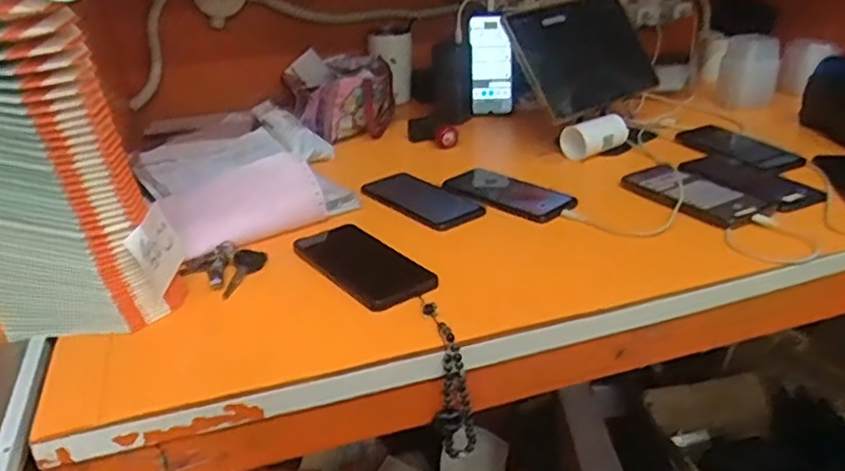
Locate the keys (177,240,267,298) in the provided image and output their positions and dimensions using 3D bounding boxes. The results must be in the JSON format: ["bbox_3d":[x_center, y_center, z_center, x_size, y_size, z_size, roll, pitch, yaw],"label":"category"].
[{"bbox_3d":[-0.211,0.029,0.667,0.077,0.028,0.074,7,28,19],"label":"keys"}]

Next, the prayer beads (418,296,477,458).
[{"bbox_3d":[0.019,0.125,0.573,0.032,0.135,0.065,-11,2,-15],"label":"prayer beads"}]

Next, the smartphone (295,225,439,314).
[{"bbox_3d":[-0.063,0.028,0.673,0.080,0.012,0.170,-20,31,-31],"label":"smartphone"}]

